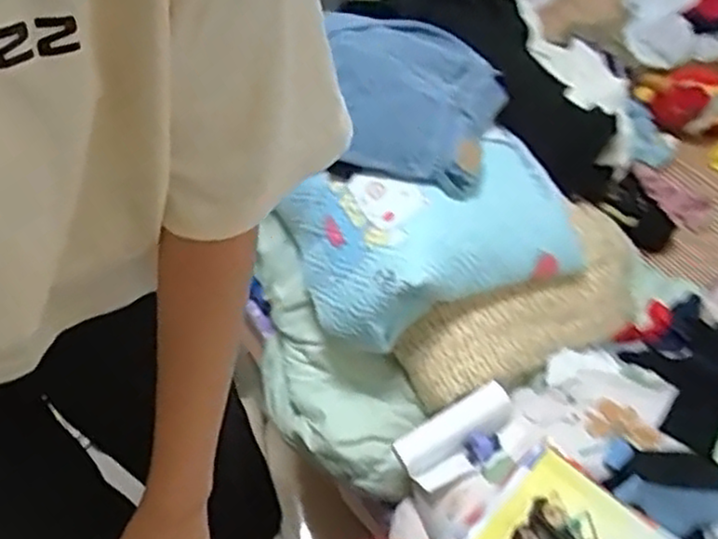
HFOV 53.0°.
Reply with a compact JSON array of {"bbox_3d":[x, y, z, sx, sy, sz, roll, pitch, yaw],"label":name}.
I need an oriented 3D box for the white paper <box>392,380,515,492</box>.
[{"bbox_3d":[0.141,0.238,1.023,0.182,0.043,0.089,-30,63,-17],"label":"white paper"}]

